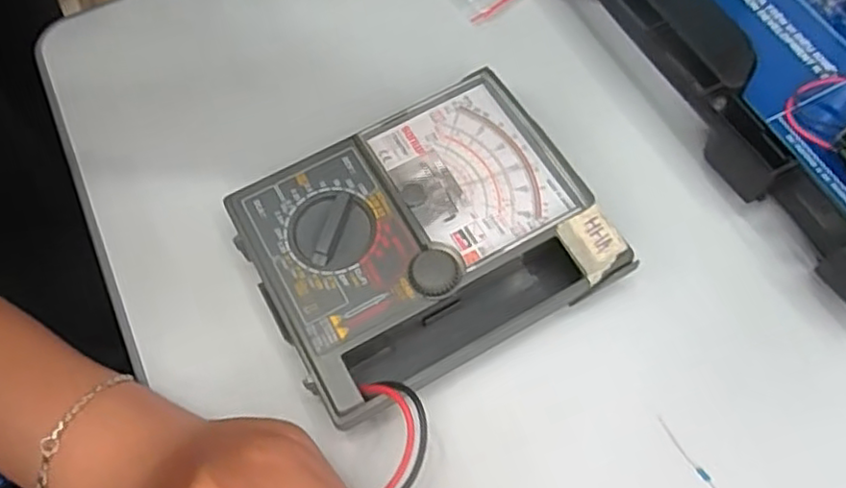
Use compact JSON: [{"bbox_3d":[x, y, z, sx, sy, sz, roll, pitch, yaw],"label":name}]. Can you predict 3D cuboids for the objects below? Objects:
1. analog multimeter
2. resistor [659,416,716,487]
[{"bbox_3d":[0.001,-0.001,0.306,0.149,0.038,0.120,-28,67,-10],"label":"analog multimeter"},{"bbox_3d":[0.121,0.100,0.276,0.004,0.004,0.058,-29,67,-9],"label":"resistor"}]

